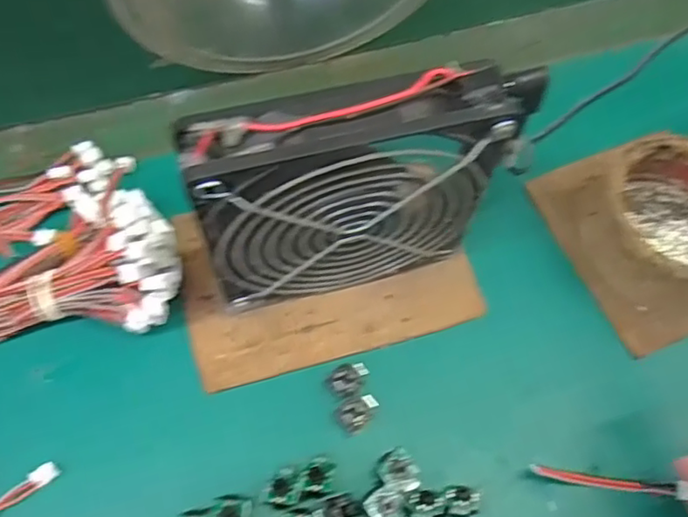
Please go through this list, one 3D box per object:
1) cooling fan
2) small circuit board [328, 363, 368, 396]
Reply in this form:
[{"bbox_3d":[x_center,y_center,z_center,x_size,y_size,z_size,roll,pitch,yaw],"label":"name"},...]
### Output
[{"bbox_3d":[0.004,-0.024,0.258,0.124,0.130,0.028,-13,67,-9],"label":"cooling fan"},{"bbox_3d":[0.003,0.058,0.290,0.019,0.008,0.015,-5,66,-5],"label":"small circuit board"}]

